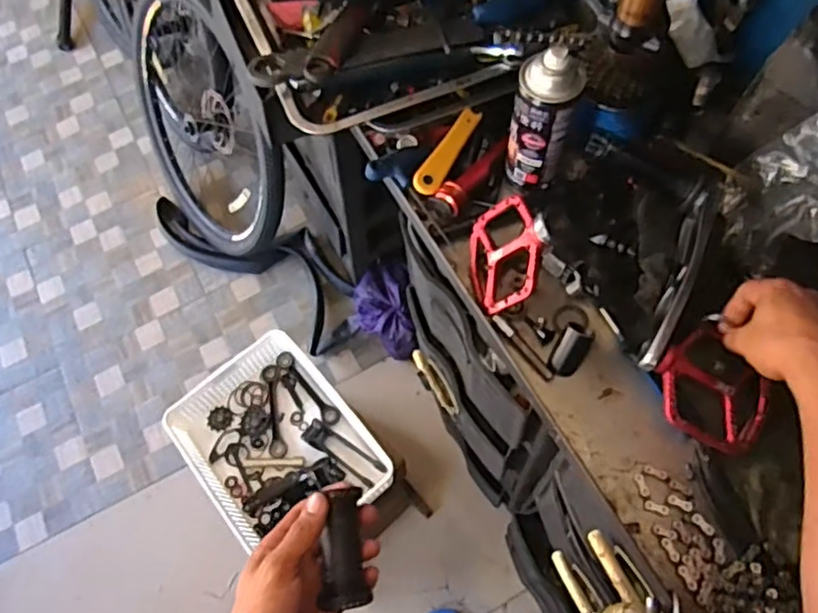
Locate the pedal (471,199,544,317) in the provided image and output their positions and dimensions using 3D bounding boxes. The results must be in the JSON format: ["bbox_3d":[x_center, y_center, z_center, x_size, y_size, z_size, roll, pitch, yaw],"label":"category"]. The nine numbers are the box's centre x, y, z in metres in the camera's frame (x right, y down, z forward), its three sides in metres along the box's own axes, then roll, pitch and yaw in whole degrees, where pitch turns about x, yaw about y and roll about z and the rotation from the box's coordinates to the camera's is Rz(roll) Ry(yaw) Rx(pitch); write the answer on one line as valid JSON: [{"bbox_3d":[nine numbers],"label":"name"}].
[{"bbox_3d":[0.098,-0.058,0.659,0.020,0.108,0.114,9,58,-32],"label":"pedal"}]

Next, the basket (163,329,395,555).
[{"bbox_3d":[-0.215,0.233,1.062,0.263,0.072,0.327,-40,69,-14],"label":"basket"}]

